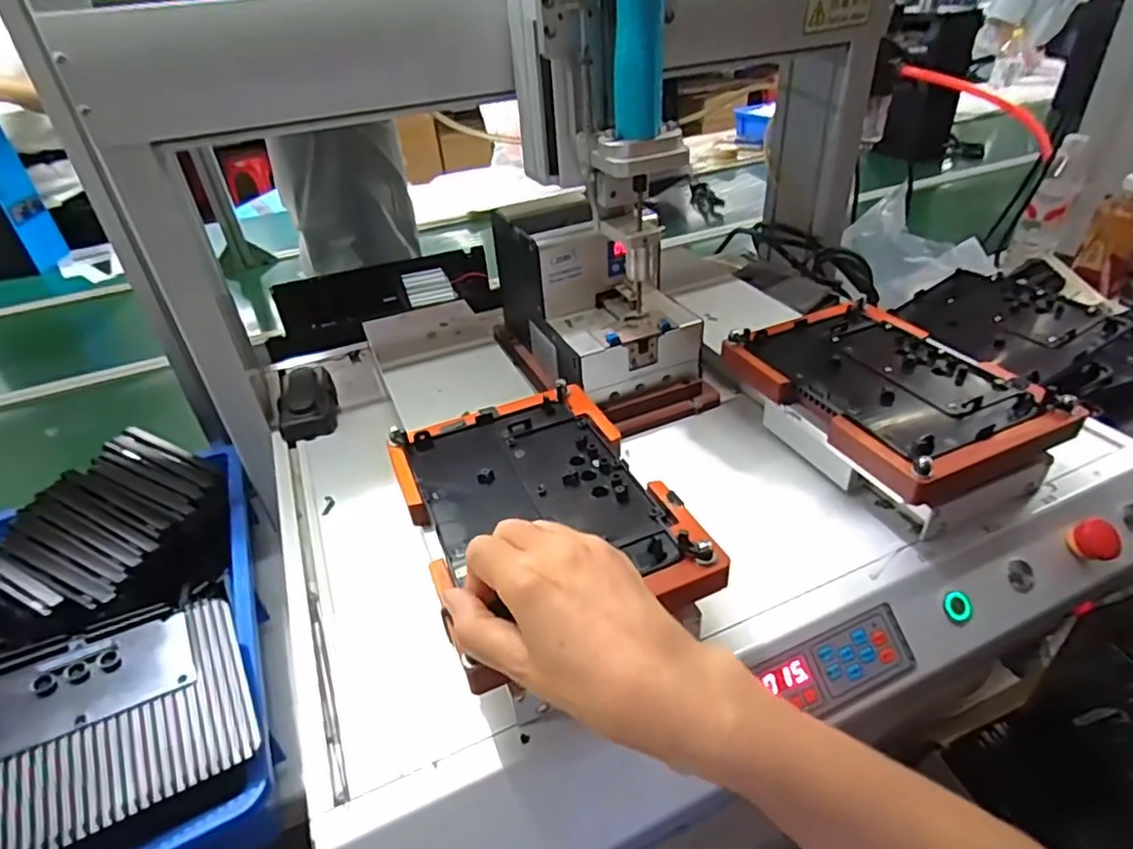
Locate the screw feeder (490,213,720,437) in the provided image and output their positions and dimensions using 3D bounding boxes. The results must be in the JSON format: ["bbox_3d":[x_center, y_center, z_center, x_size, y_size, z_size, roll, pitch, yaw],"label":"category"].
[{"bbox_3d":[0.025,-0.116,0.615,0.130,0.152,0.204,-21,39,-21],"label":"screw feeder"}]

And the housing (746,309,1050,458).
[{"bbox_3d":[0.252,-0.041,0.513,0.130,0.017,0.188,-17,38,-16],"label":"housing"}]

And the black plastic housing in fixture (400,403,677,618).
[{"bbox_3d":[-0.023,0.043,0.424,0.137,0.010,0.179,-15,37,-14],"label":"black plastic housing in fixture"}]

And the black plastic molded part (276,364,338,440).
[{"bbox_3d":[-0.259,-0.023,0.633,0.052,0.030,0.096,-13,37,-11],"label":"black plastic molded part"}]

